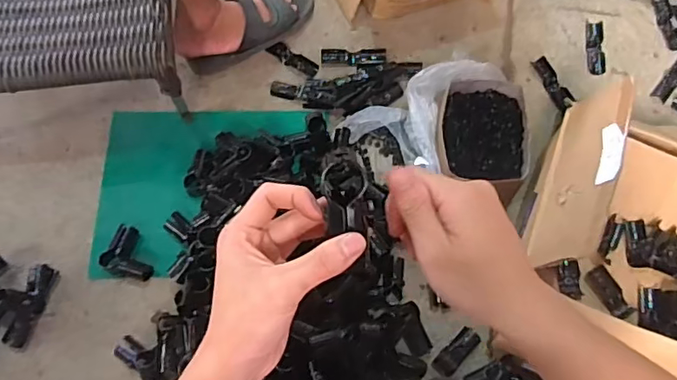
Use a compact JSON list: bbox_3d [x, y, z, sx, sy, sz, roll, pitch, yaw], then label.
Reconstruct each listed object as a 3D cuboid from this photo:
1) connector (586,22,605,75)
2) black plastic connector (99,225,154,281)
[{"bbox_3d":[0.527,-0.287,1.117,0.035,0.016,0.131,11,67,2],"label":"connector"},{"bbox_3d":[-0.342,0.111,0.905,0.096,0.032,0.075,36,70,12],"label":"black plastic connector"}]

